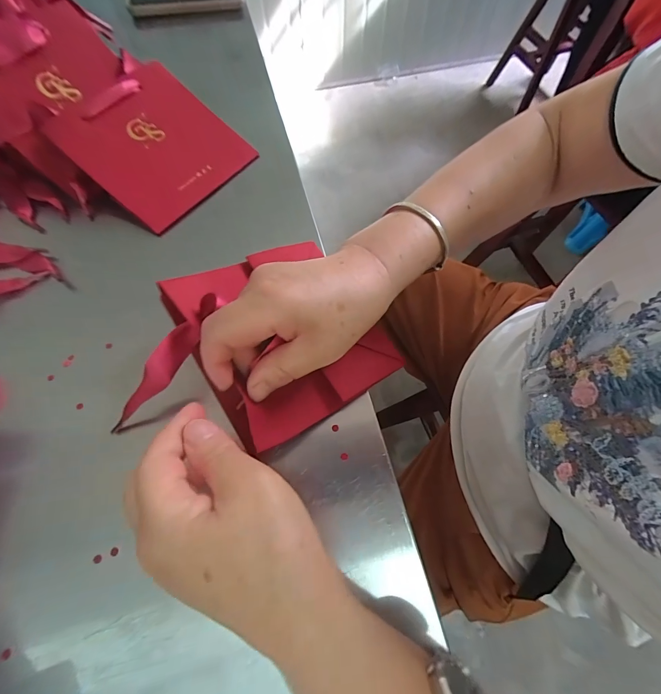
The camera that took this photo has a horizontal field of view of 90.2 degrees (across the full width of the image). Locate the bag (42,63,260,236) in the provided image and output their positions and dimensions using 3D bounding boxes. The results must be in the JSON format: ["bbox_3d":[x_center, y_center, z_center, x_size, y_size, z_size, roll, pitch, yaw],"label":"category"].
[{"bbox_3d":[-0.174,-0.203,0.328,0.139,0.015,0.136,44,74,-7],"label":"bag"}]

